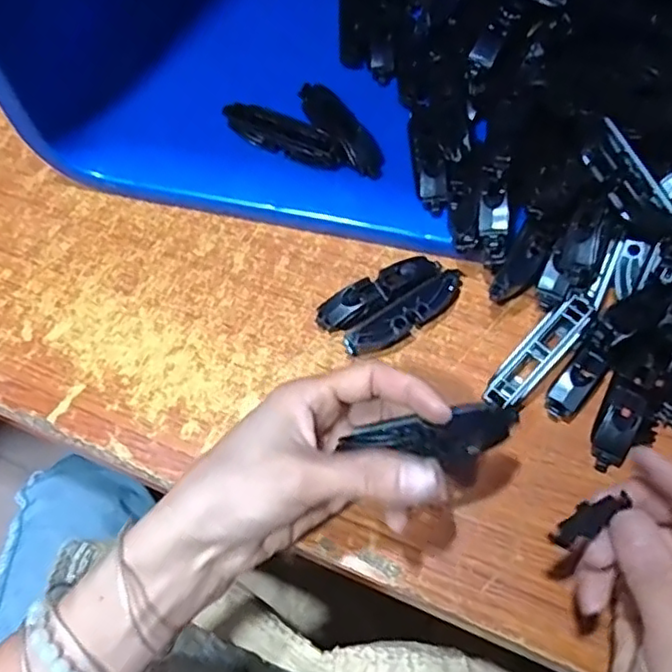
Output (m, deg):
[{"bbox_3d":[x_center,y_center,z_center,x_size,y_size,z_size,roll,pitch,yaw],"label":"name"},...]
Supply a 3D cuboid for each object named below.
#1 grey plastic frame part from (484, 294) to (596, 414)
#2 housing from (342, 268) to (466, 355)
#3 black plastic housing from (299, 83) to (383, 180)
[{"bbox_3d":[0.109,0.009,0.340,0.020,0.007,0.074,43,90,19],"label":"grey plastic frame part"},{"bbox_3d":[0.043,-0.012,0.365,0.084,0.017,0.018,-32,67,-14],"label":"housing"},{"bbox_3d":[0.002,-0.133,0.404,0.024,0.022,0.078,-35,67,-15],"label":"black plastic housing"}]

